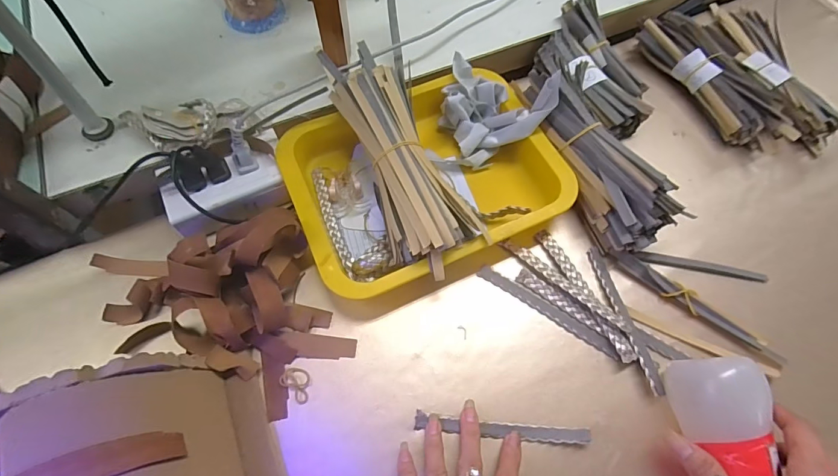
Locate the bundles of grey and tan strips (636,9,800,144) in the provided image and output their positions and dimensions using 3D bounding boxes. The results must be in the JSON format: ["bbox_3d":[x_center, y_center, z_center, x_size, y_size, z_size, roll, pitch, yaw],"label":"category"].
[{"bbox_3d":[0.341,-0.183,0.476,0.057,0.050,0.202,-26,68,-13],"label":"bundles of grey and tan strips"}]

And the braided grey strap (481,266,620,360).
[{"bbox_3d":[0.119,0.067,0.379,0.141,0.006,0.012,32,68,12],"label":"braided grey strap"}]

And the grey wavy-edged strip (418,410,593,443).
[{"bbox_3d":[0.067,0.156,0.333,0.139,0.008,0.013,4,65,5],"label":"grey wavy-edged strip"}]

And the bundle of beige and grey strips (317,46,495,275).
[{"bbox_3d":[-0.027,-0.077,0.373,0.080,0.044,0.224,-28,69,-13],"label":"bundle of beige and grey strips"}]

